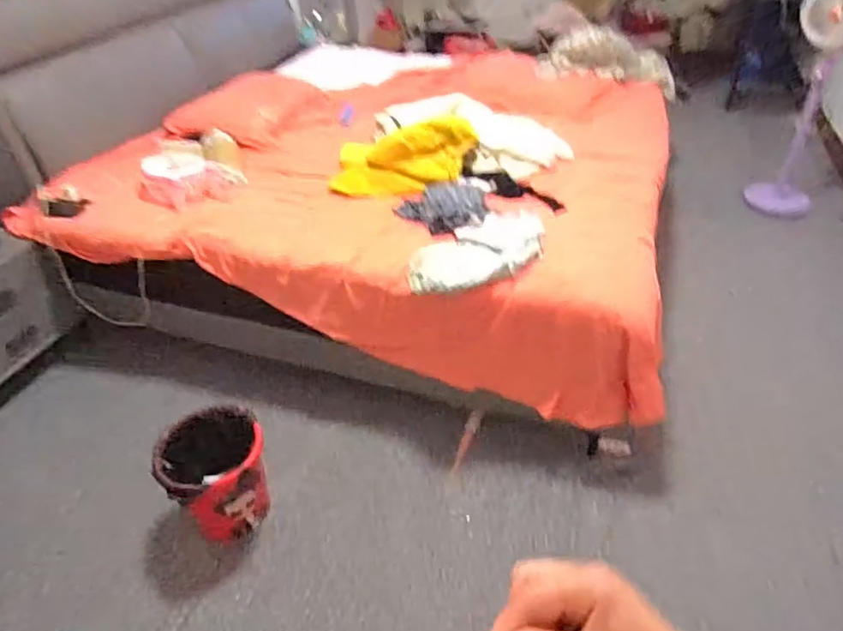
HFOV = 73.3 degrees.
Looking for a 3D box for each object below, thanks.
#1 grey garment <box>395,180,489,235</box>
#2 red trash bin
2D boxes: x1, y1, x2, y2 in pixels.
[{"bbox_3d":[0.065,-0.351,1.776,0.283,0.058,0.271,5,39,8],"label":"grey garment"},{"bbox_3d":[-0.531,0.421,1.504,0.223,0.283,0.252,17,43,22],"label":"red trash bin"}]

